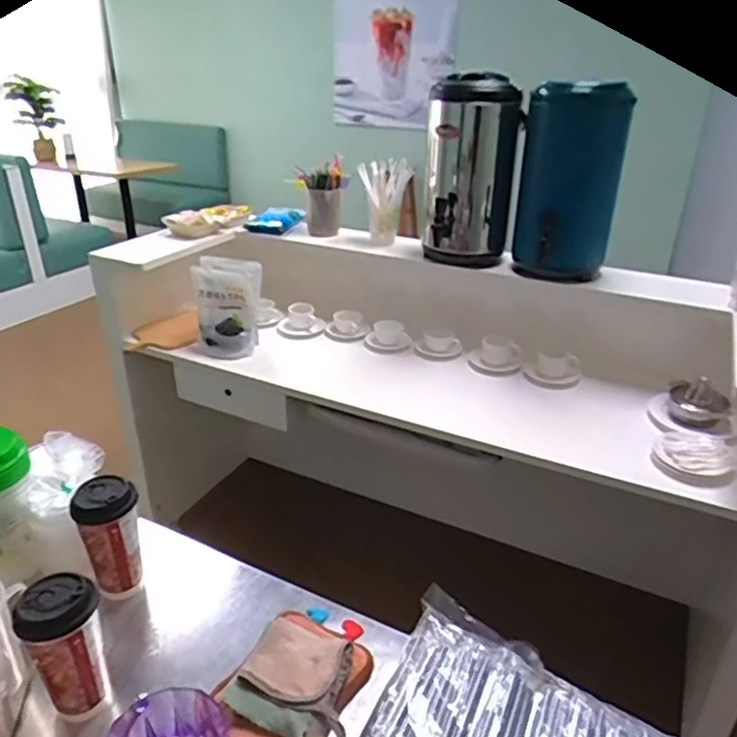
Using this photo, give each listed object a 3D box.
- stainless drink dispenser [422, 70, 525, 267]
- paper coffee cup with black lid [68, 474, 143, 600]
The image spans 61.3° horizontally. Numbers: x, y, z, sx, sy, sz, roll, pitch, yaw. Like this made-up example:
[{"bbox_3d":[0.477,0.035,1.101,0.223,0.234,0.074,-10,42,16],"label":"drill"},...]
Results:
[{"bbox_3d":[0.281,-0.531,1.694,0.241,0.475,0.232,5,27,8],"label":"stainless drink dispenser"},{"bbox_3d":[-0.370,0.248,0.898,0.080,0.176,0.080,-12,30,-23],"label":"paper coffee cup with black lid"}]

